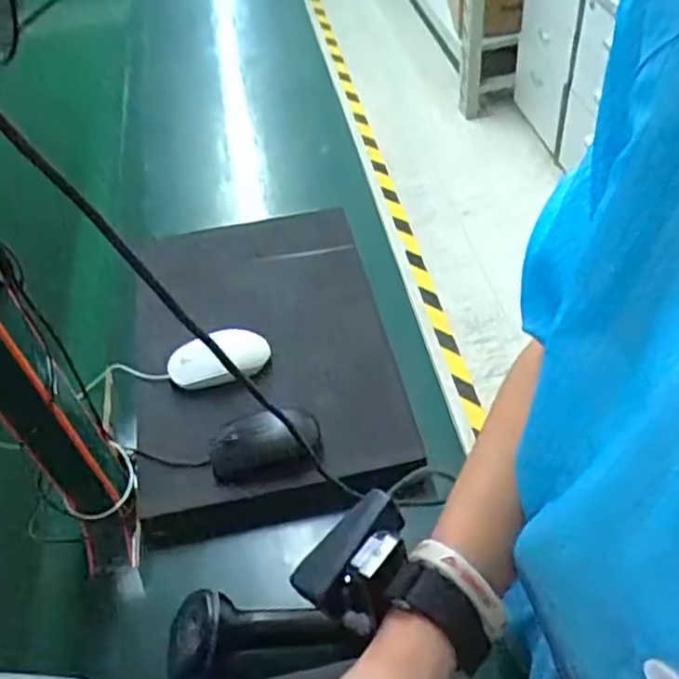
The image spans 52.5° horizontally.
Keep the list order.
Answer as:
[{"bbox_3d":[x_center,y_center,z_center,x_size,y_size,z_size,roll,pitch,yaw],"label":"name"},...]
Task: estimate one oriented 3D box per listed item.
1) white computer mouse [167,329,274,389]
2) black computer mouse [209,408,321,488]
[{"bbox_3d":[-0.134,0.020,0.757,0.110,0.031,0.054,-8,48,-1],"label":"white computer mouse"},{"bbox_3d":[-0.074,0.106,0.684,0.109,0.034,0.064,-12,48,-5],"label":"black computer mouse"}]

